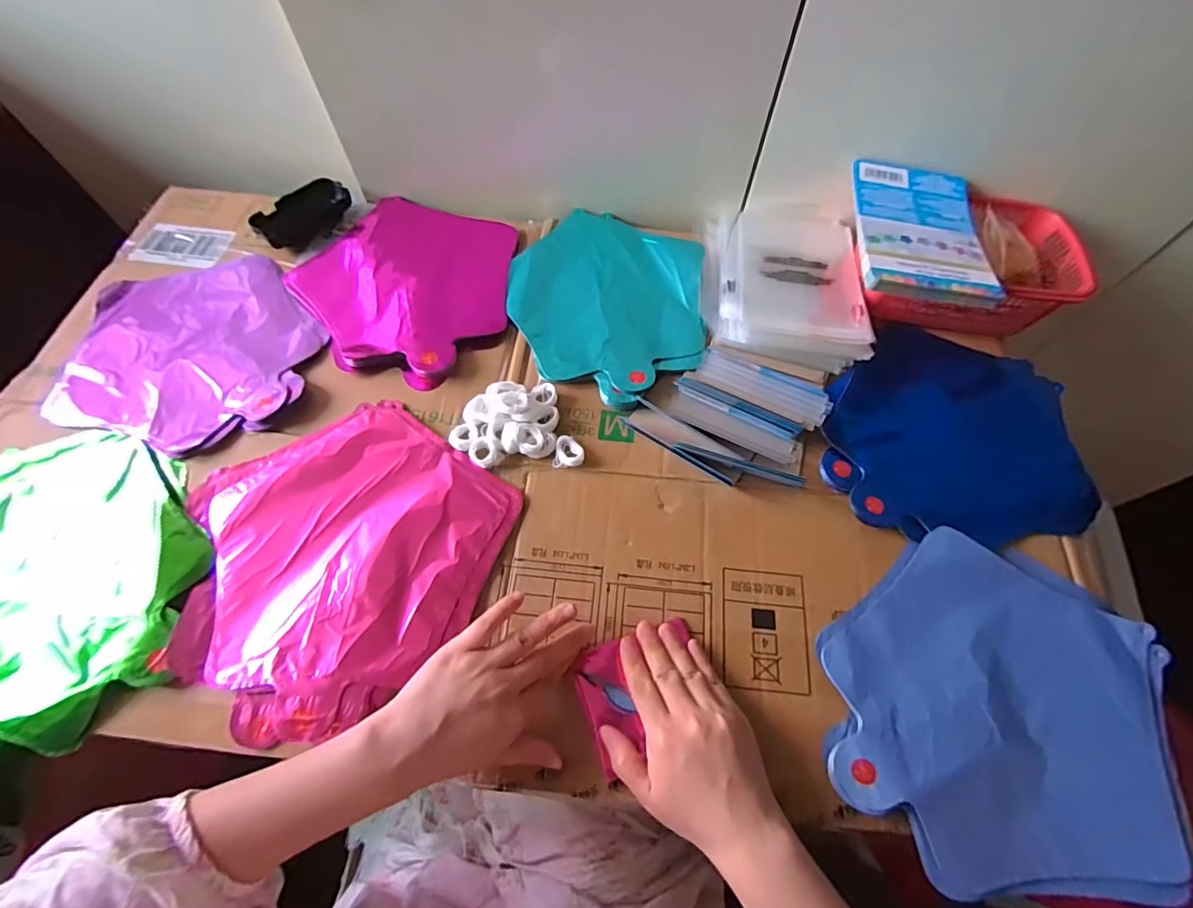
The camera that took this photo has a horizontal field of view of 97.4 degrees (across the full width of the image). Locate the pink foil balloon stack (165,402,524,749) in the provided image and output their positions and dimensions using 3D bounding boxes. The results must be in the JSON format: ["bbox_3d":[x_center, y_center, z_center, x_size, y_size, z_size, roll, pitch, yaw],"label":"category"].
[{"bbox_3d":[-0.215,0.074,0.424,0.241,0.015,0.246,34,68,14],"label":"pink foil balloon stack"}]

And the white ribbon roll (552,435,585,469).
[{"bbox_3d":[-0.024,-0.001,0.466,0.026,0.010,0.028,0,64,-1],"label":"white ribbon roll"}]

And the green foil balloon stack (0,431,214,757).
[{"bbox_3d":[-0.441,0.099,0.426,0.255,0.045,0.230,3,64,0],"label":"green foil balloon stack"}]

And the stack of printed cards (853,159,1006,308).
[{"bbox_3d":[0.307,-0.215,0.494,0.119,0.022,0.180,11,64,4],"label":"stack of printed cards"}]

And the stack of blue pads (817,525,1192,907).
[{"bbox_3d":[0.291,0.178,0.382,0.239,0.016,0.227,7,64,2],"label":"stack of blue pads"}]

